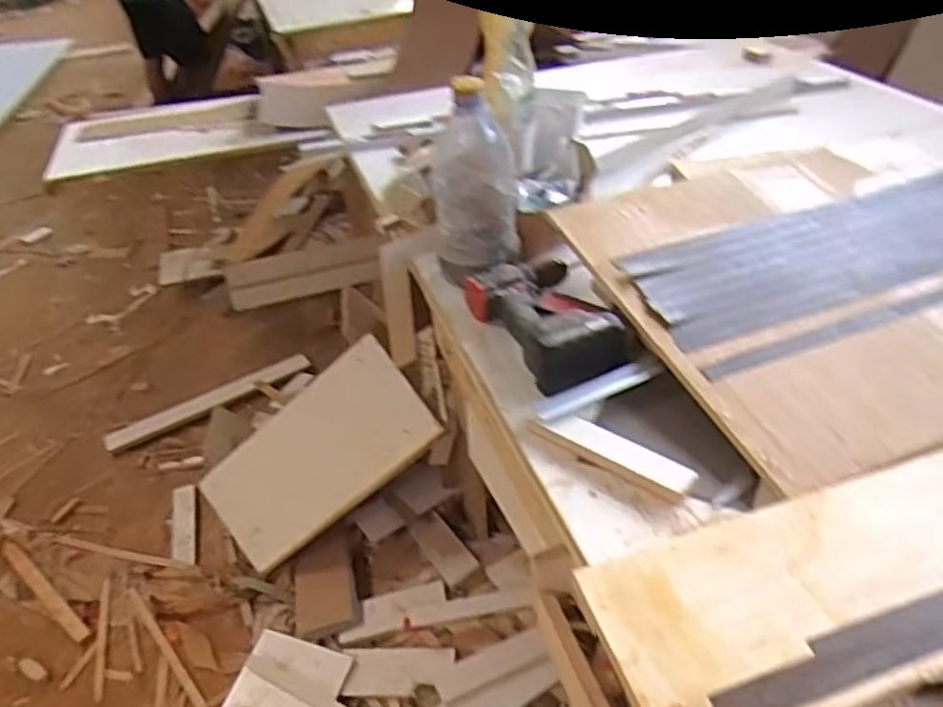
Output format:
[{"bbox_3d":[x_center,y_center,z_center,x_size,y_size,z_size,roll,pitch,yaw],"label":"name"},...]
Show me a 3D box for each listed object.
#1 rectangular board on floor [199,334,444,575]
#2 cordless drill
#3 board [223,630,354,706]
[{"bbox_3d":[-0.337,0.225,1.543,0.269,0.552,0.038,52,17,6],"label":"rectangular board on floor"},{"bbox_3d":[0.100,-0.055,0.911,0.152,0.062,0.235,-17,40,-17],"label":"cordless drill"},{"bbox_3d":[-0.360,0.650,1.386,0.214,0.019,0.178,8,45,20],"label":"board"}]

